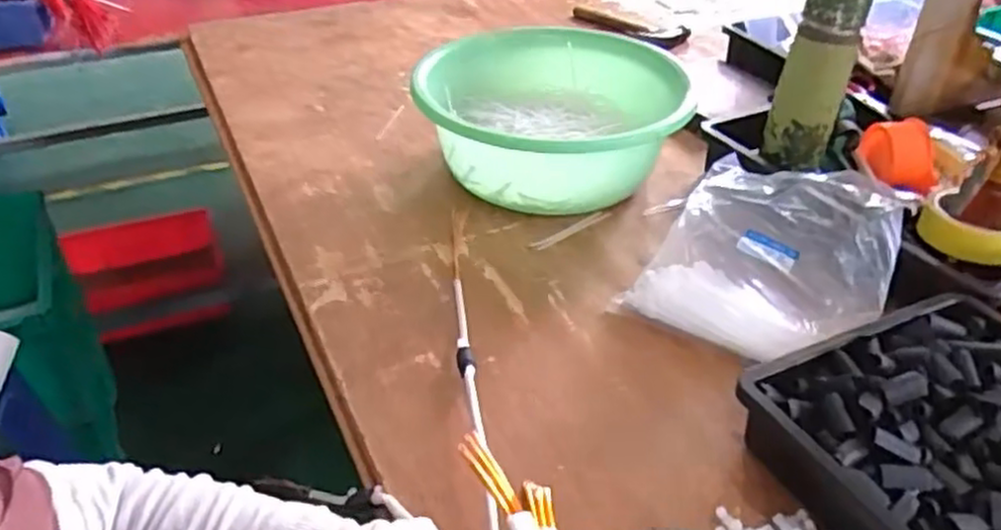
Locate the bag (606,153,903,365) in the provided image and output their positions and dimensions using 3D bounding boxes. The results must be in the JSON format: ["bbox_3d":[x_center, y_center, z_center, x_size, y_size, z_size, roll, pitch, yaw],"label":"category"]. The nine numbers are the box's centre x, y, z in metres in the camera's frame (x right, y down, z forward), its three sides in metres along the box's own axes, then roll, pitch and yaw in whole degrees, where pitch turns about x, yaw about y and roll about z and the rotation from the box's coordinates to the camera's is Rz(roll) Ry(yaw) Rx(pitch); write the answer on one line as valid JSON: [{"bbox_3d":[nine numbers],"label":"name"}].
[{"bbox_3d":[0.255,-0.010,0.700,0.196,0.084,0.220,22,42,28],"label":"bag"}]

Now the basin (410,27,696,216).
[{"bbox_3d":[0.062,-0.167,0.883,0.302,0.120,0.313,0,36,0],"label":"basin"}]

